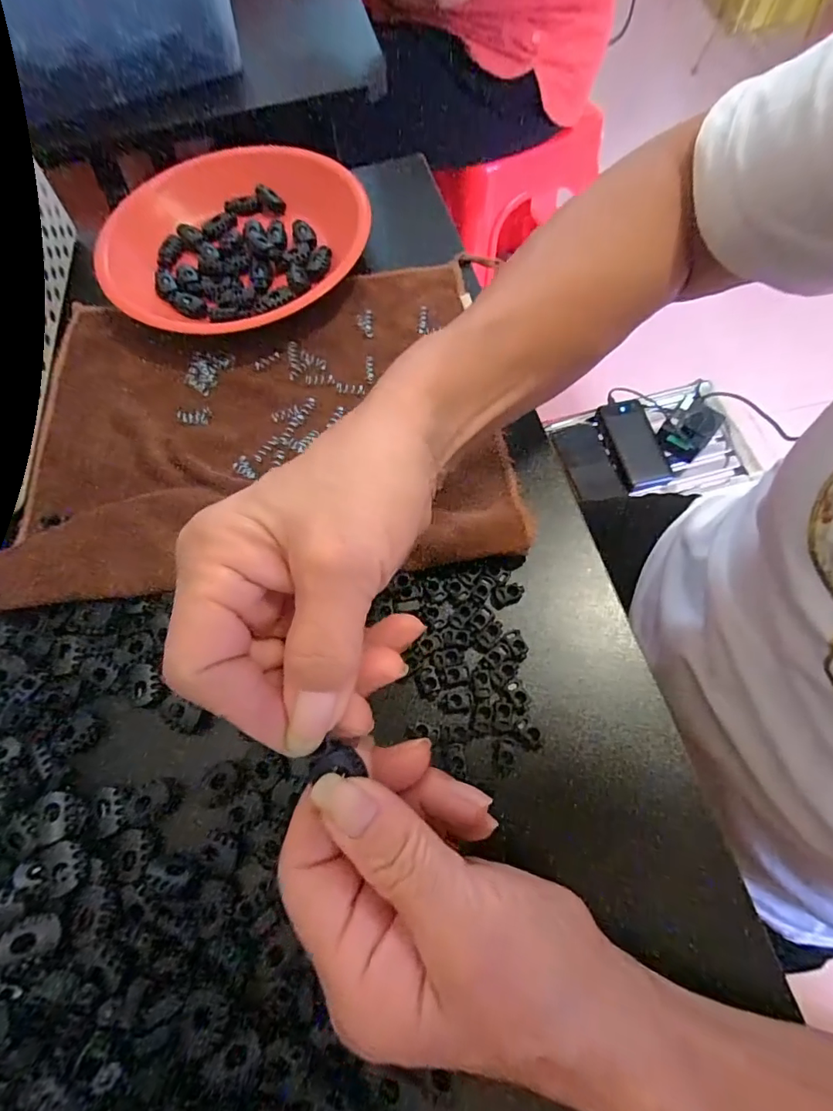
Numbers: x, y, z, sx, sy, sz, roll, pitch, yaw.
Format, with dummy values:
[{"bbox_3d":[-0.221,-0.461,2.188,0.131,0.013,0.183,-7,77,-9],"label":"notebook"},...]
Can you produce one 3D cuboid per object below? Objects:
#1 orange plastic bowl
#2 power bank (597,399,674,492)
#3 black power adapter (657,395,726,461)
[{"bbox_3d":[-0.140,-0.238,0.366,0.167,0.028,0.189,39,74,17],"label":"orange plastic bowl"},{"bbox_3d":[0.356,-0.184,0.795,0.081,0.020,0.151,-12,67,-2],"label":"power bank"},{"bbox_3d":[0.440,-0.203,0.791,0.071,0.050,0.090,39,74,17],"label":"black power adapter"}]

